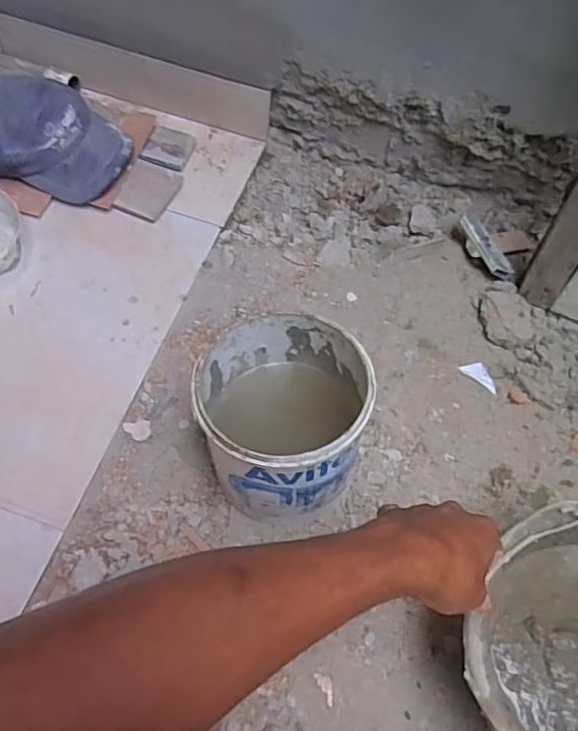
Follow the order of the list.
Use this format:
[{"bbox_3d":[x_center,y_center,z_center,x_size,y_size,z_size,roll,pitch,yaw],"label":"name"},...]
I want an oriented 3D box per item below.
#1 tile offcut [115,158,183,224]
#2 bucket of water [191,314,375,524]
[{"bbox_3d":[-0.222,-0.279,0.917,0.077,0.008,0.100,25,72,-6],"label":"tile offcut"},{"bbox_3d":[-0.008,0.060,0.659,0.180,0.188,0.188,2,61,-3],"label":"bucket of water"}]

